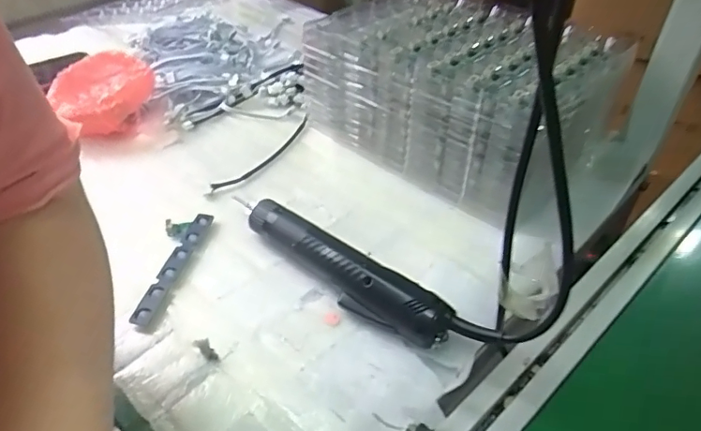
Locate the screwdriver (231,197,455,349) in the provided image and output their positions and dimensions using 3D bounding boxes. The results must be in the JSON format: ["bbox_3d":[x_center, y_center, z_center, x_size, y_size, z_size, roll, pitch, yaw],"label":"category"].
[{"bbox_3d":[-0.021,0.035,0.435,0.232,0.037,0.040,28,50,32],"label":"screwdriver"}]

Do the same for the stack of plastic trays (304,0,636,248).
[{"bbox_3d":[0.128,-0.130,0.563,0.324,0.118,0.212,29,50,33],"label":"stack of plastic trays"}]

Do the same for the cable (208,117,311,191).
[{"bbox_3d":[-0.086,-0.070,0.569,0.026,0.004,0.160,21,50,23],"label":"cable"}]

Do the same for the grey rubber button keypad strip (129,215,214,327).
[{"bbox_3d":[-0.152,0.042,0.449,0.016,0.006,0.124,7,46,11],"label":"grey rubber button keypad strip"}]

